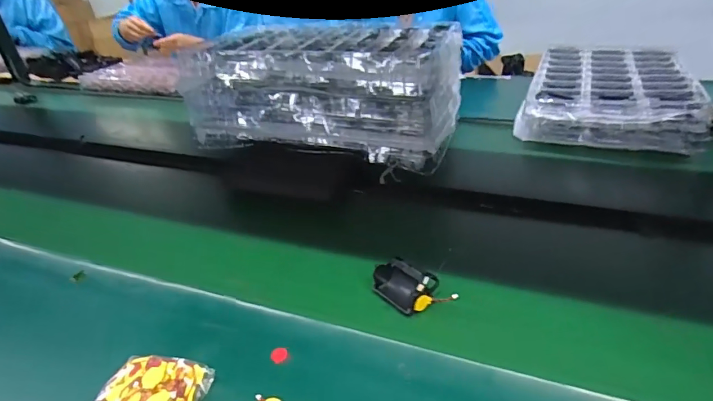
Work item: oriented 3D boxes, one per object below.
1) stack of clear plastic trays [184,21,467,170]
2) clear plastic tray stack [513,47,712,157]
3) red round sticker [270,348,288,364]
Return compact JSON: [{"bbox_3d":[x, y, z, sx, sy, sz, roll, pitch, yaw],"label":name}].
[{"bbox_3d":[-0.059,-0.234,0.894,0.505,0.190,0.268,7,35,18],"label":"stack of clear plastic trays"},{"bbox_3d":[0.560,-0.251,0.968,0.322,0.092,0.458,12,37,25],"label":"clear plastic tray stack"},{"bbox_3d":[-0.085,0.169,0.483,0.018,0.004,0.018,2,42,-2],"label":"red round sticker"}]

